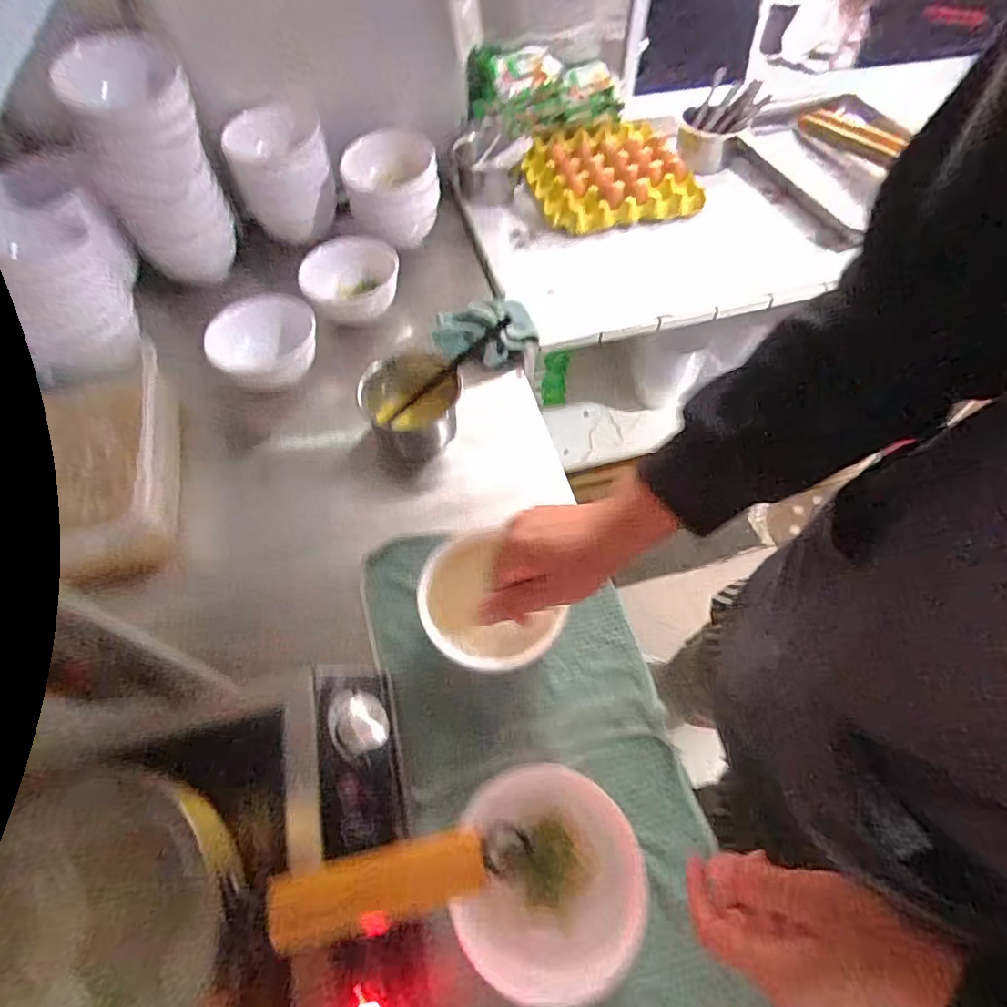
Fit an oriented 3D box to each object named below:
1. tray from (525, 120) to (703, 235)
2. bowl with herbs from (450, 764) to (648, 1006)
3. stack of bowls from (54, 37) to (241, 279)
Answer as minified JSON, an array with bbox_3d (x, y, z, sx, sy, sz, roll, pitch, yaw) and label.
[{"bbox_3d":[0.205,-0.649,1.046,0.320,0.070,0.295,-11,58,-7],"label":"tray"},{"bbox_3d":[0.040,0.307,0.442,0.146,0.065,0.149,0,57,0],"label":"bowl with herbs"},{"bbox_3d":[-0.519,-0.501,0.806,0.151,0.305,0.143,-15,58,-9],"label":"stack of bowls"}]

